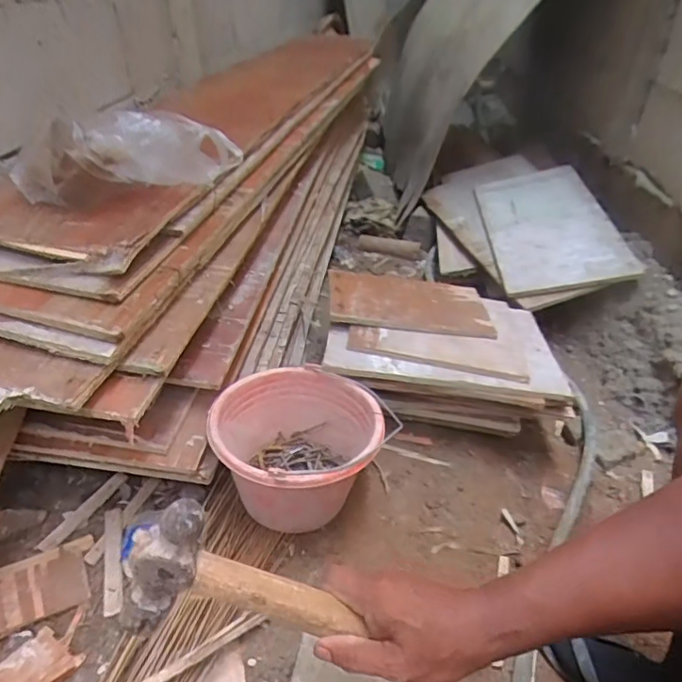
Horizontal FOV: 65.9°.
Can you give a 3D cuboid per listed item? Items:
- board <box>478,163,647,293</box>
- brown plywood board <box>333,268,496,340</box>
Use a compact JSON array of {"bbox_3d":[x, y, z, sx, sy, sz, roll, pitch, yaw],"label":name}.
[{"bbox_3d":[0.566,-0.330,1.459,0.305,0.040,0.635,-13,44,14],"label":"board"},{"bbox_3d":[0.136,-0.079,1.045,0.312,0.017,0.201,5,36,-6],"label":"brown plywood board"}]

